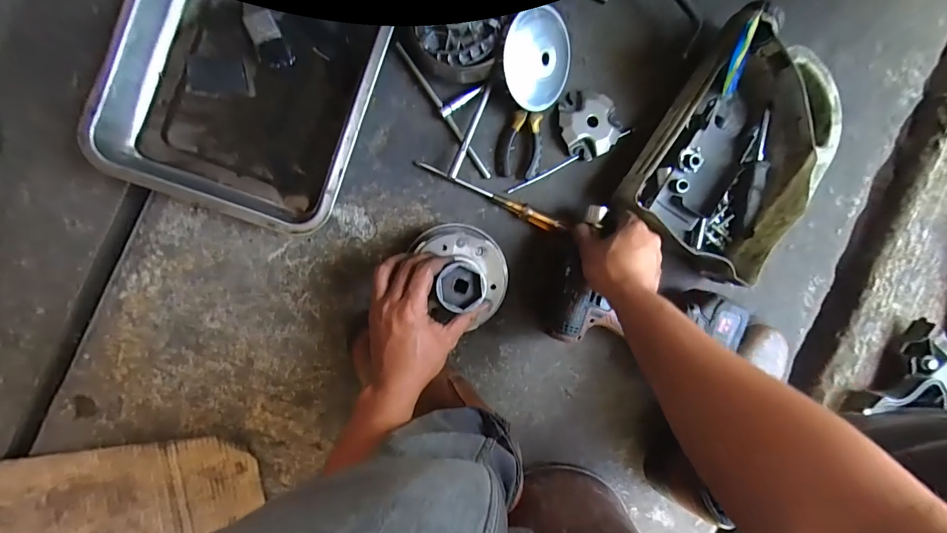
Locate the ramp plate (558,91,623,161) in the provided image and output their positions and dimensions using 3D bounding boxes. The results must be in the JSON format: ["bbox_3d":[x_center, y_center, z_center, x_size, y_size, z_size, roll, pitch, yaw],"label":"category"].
[{"bbox_3d":[0.156,-0.189,0.534,0.081,0.017,0.085,0,94,-7],"label":"ramp plate"}]

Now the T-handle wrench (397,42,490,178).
[{"bbox_3d":[-0.016,-0.211,0.514,0.059,0.022,0.193,-35,97,-3],"label":"T-handle wrench"}]

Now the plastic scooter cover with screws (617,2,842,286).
[{"bbox_3d":[0.343,-0.145,0.531,0.209,0.076,0.291,34,90,-8],"label":"plastic scooter cover with screws"}]

